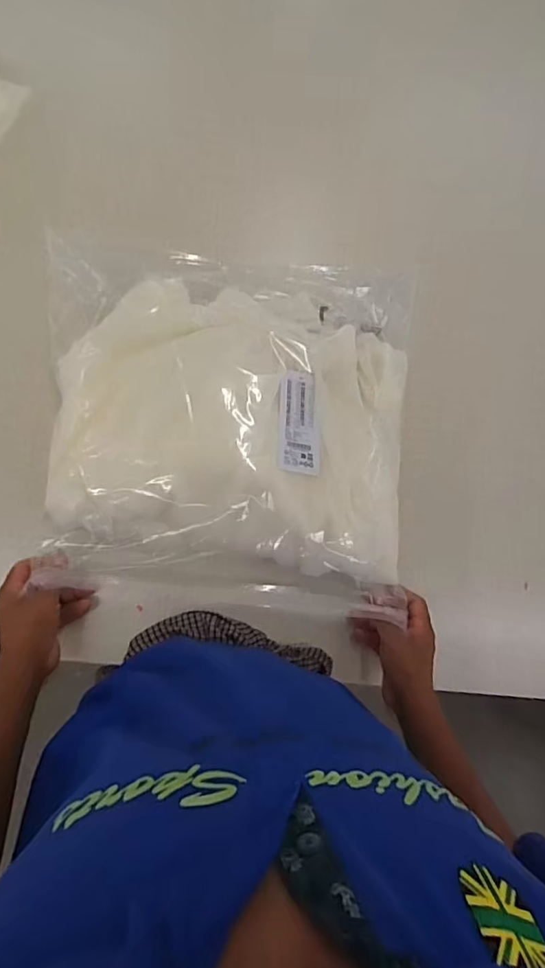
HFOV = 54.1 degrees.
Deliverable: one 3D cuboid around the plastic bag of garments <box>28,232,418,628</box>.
[{"bbox_3d":[-0.045,-0.061,0.611,0.406,0.078,0.390,7,83,-6],"label":"plastic bag of garments"}]

